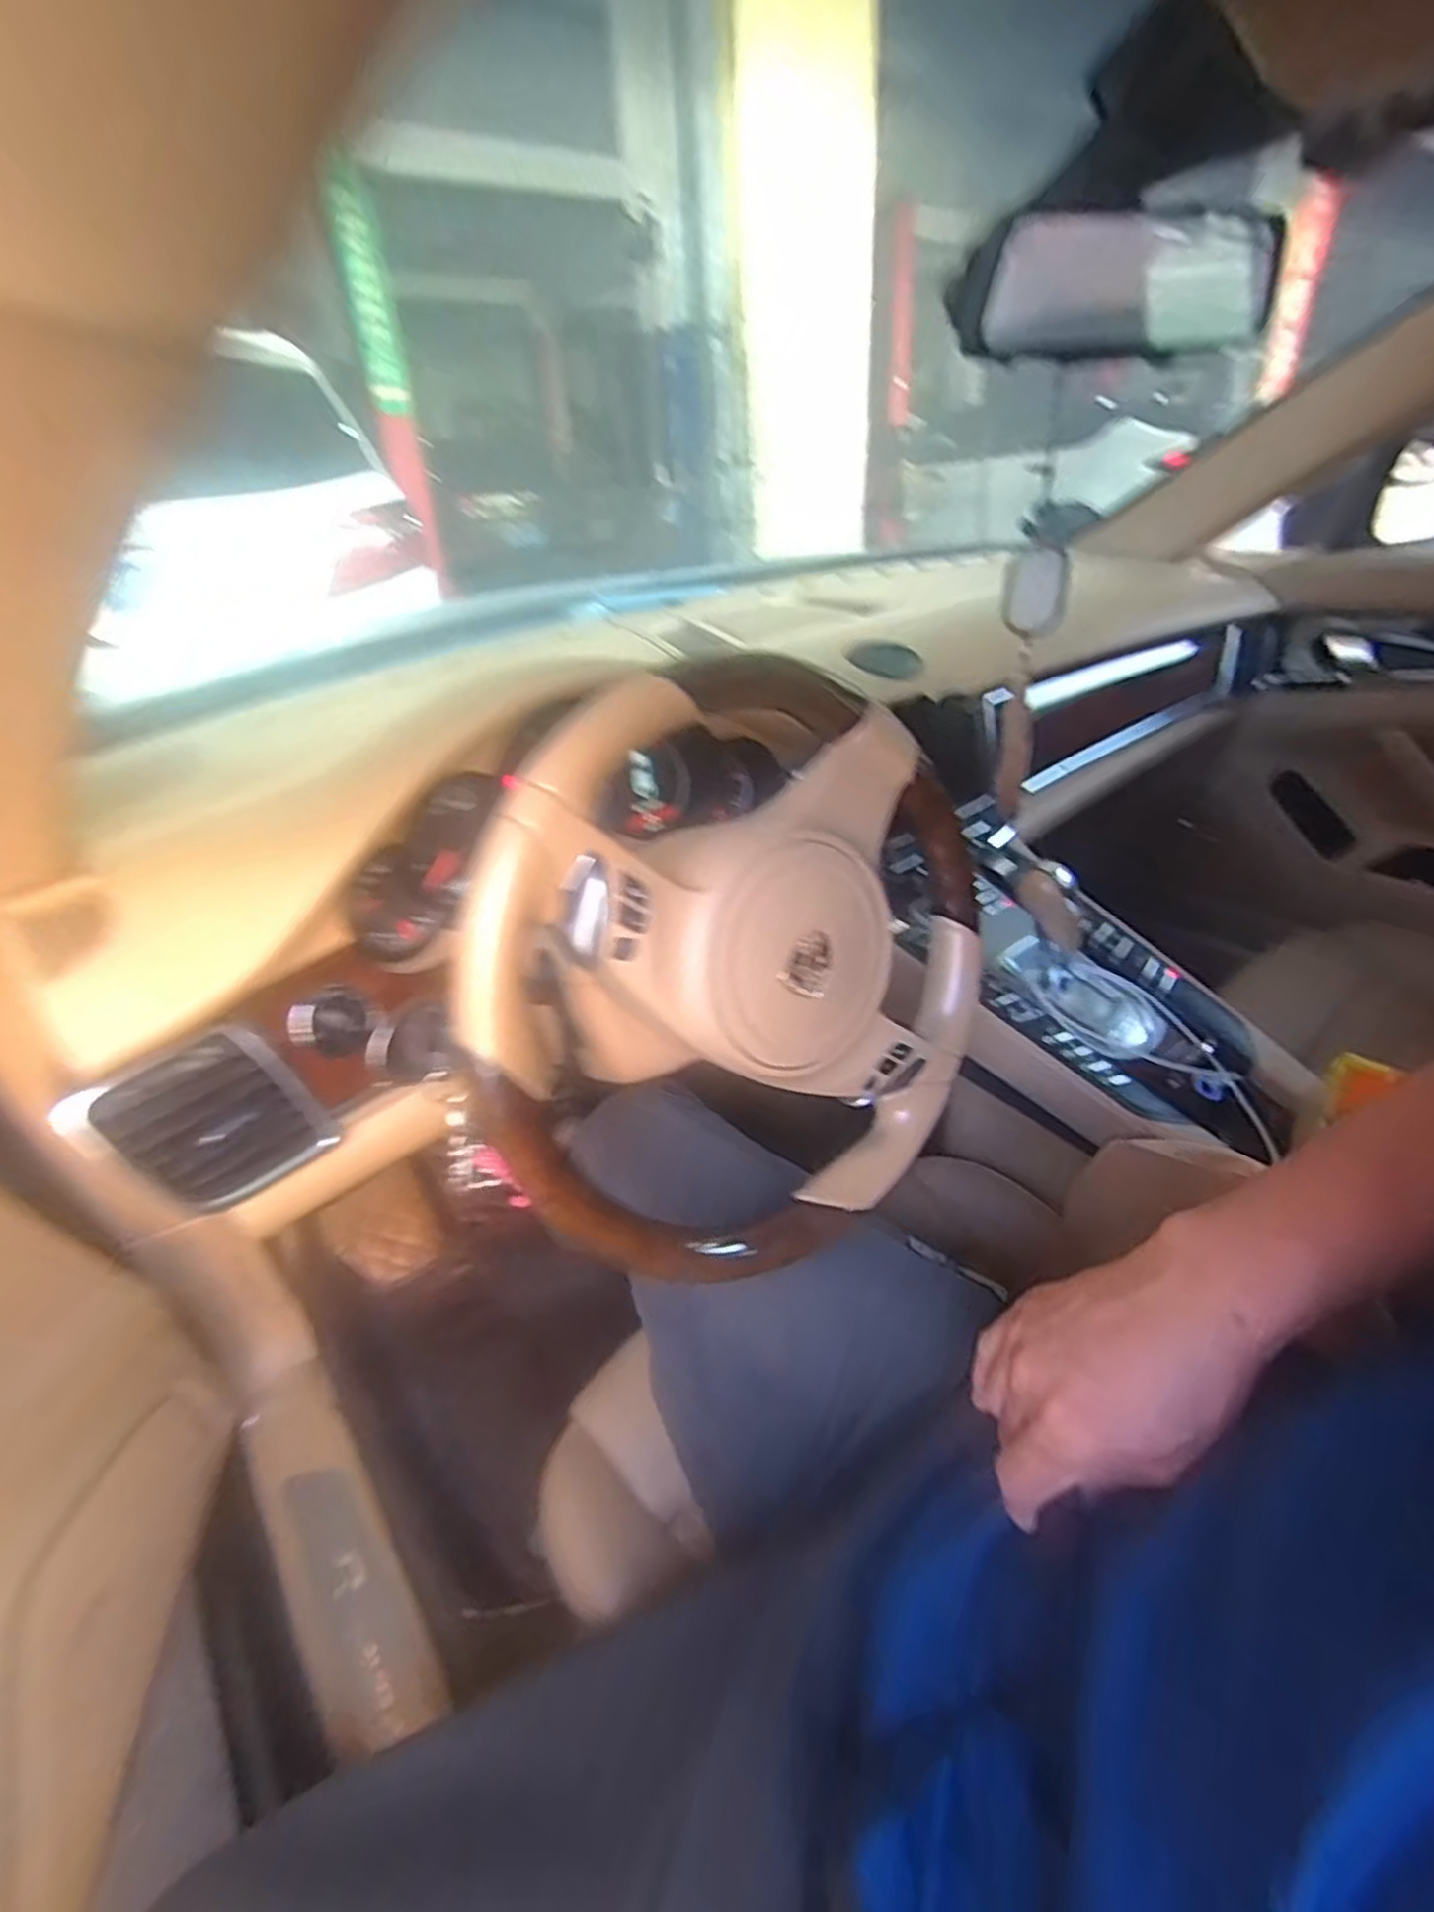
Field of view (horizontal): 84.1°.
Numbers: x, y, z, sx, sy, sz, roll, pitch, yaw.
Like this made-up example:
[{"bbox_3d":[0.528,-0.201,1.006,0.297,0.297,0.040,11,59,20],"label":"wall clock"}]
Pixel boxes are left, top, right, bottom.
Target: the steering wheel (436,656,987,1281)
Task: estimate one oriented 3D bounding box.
[{"bbox_3d":[0.010,0.006,0.489,0.343,0.334,0.110,9,1,-35],"label":"steering wheel"}]

